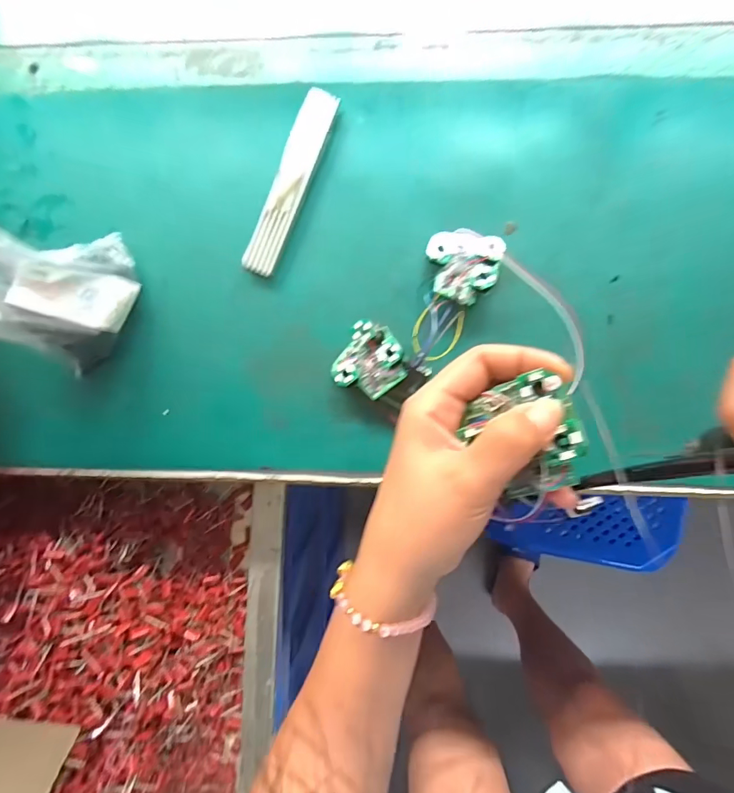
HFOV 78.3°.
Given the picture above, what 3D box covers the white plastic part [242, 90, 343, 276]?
[{"bbox_3d":[-0.059,-0.159,0.340,0.026,0.009,0.136,24,93,2],"label":"white plastic part"}]

